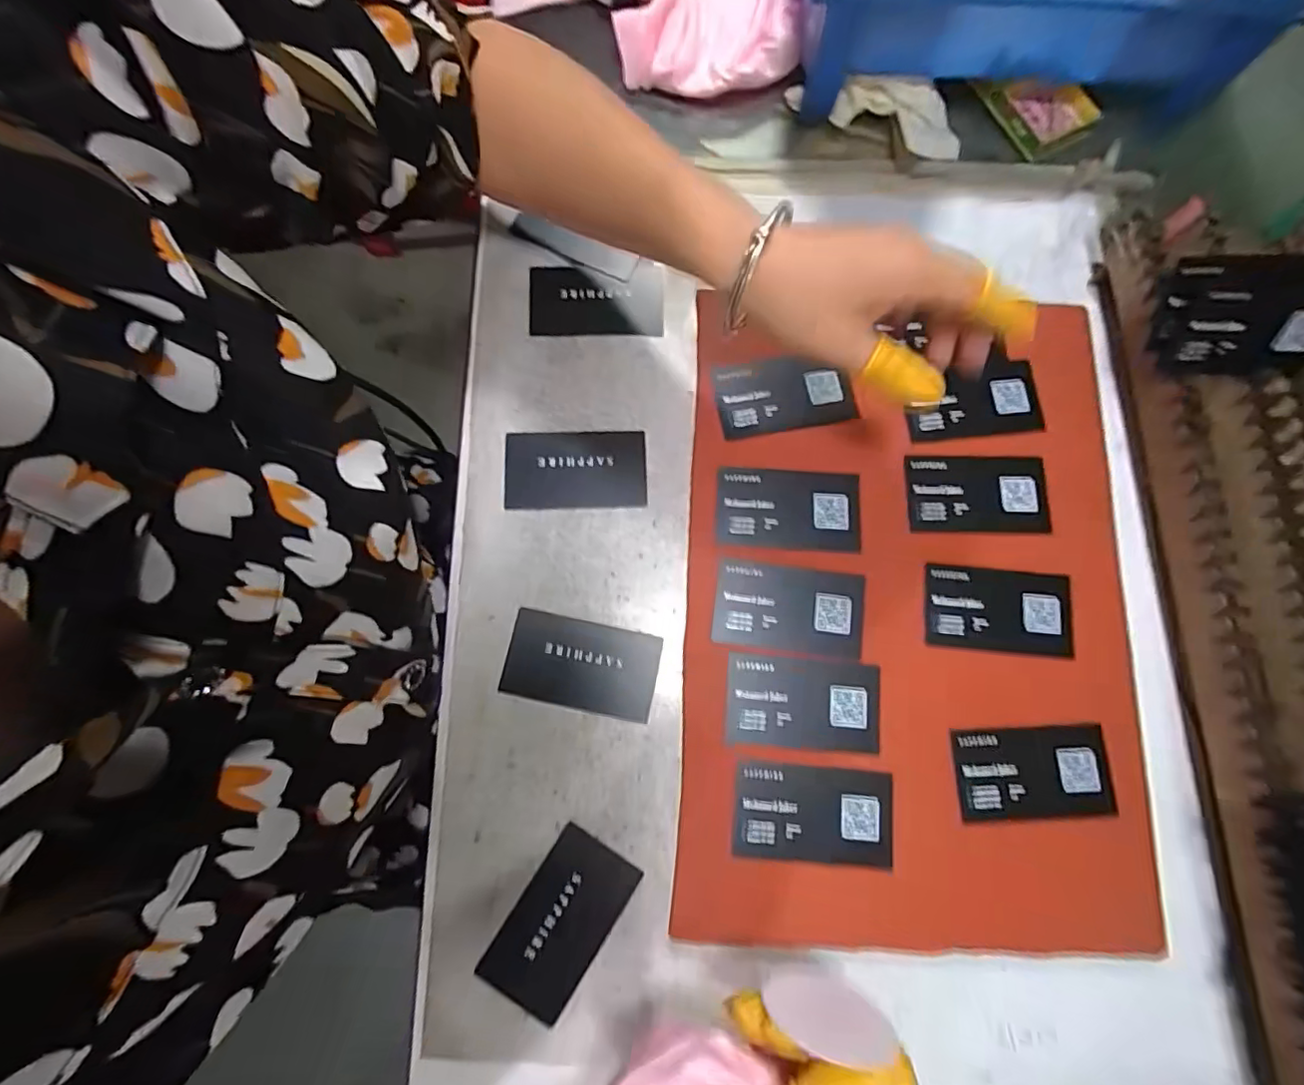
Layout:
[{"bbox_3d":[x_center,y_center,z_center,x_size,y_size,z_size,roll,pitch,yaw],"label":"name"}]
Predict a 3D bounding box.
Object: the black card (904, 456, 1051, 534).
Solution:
[{"bbox_3d":[0.200,-0.030,0.348,0.084,0.004,0.047,1,78,0],"label":"black card"}]

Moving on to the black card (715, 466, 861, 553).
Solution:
[{"bbox_3d":[0.083,-0.020,0.347,0.086,0.004,0.049,3,78,0],"label":"black card"}]

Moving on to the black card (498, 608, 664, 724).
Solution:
[{"bbox_3d":[-0.041,0.072,0.333,0.086,0.004,0.050,12,78,2],"label":"black card"}]

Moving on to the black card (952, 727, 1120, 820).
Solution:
[{"bbox_3d":[0.213,0.128,0.316,0.085,0.004,0.048,-2,78,-1],"label":"black card"}]

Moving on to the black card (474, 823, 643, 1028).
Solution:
[{"bbox_3d":[-0.049,0.203,0.303,0.049,0.004,0.086,33,79,7],"label":"black card"}]

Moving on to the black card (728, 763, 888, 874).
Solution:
[{"bbox_3d":[0.088,0.149,0.311,0.085,0.004,0.048,5,78,1],"label":"black card"}]

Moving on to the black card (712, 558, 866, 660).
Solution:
[{"bbox_3d":[0.081,0.039,0.335,0.087,0.004,0.049,7,78,1],"label":"black card"}]

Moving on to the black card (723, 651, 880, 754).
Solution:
[{"bbox_3d":[0.086,0.092,0.324,0.086,0.004,0.049,4,78,1],"label":"black card"}]

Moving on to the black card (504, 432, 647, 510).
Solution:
[{"bbox_3d":[-0.048,-0.045,0.357,0.086,0.004,0.050,-2,78,-1],"label":"black card"}]

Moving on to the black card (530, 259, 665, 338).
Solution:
[{"bbox_3d":[-0.036,-0.160,0.379,0.088,0.006,0.048,1,78,0],"label":"black card"}]

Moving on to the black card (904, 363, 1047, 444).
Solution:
[{"bbox_3d":[0.203,-0.088,0.360,0.084,0.006,0.044,-6,78,-2],"label":"black card"}]

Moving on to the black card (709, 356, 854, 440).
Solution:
[{"bbox_3d":[0.084,-0.094,0.362,0.084,0.006,0.050,-10,80,-4],"label":"black card"}]

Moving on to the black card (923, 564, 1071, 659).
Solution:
[{"bbox_3d":[0.206,0.040,0.337,0.085,0.004,0.048,5,78,1],"label":"black card"}]

